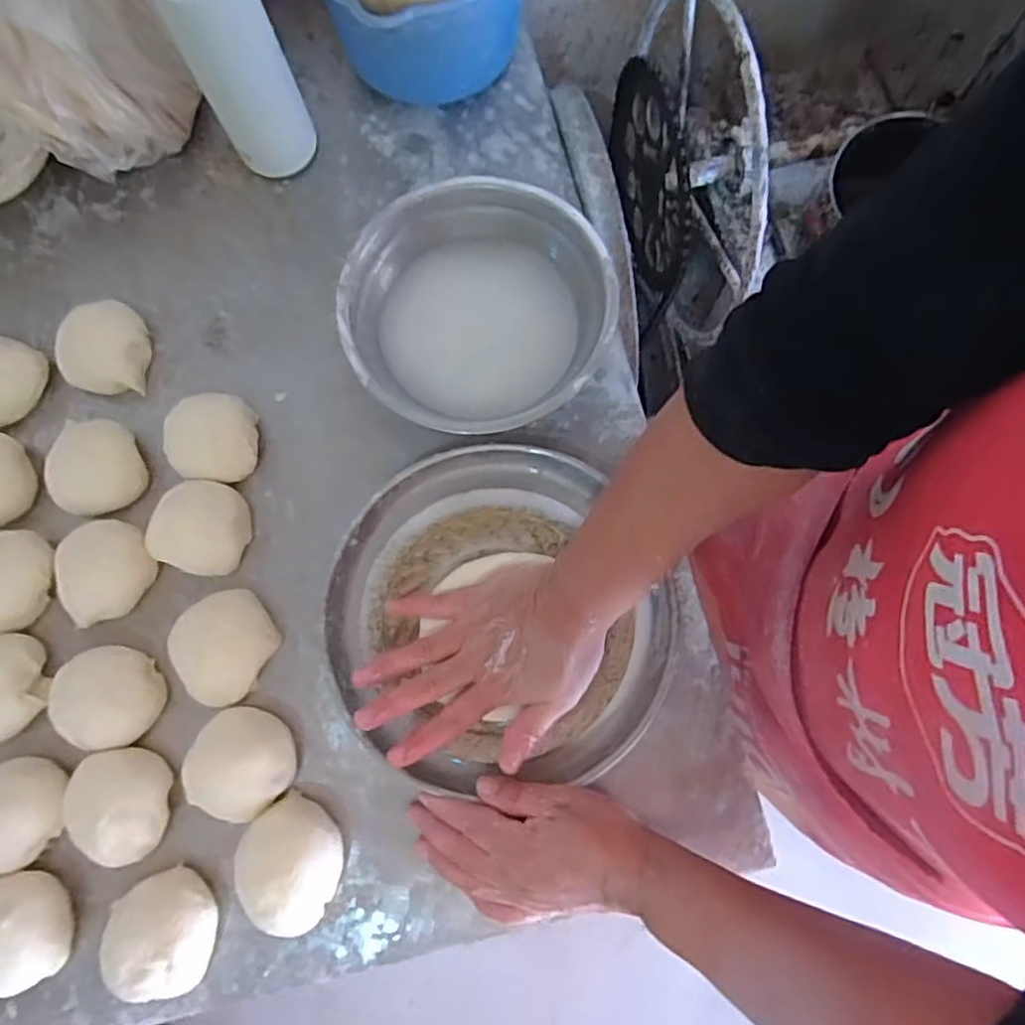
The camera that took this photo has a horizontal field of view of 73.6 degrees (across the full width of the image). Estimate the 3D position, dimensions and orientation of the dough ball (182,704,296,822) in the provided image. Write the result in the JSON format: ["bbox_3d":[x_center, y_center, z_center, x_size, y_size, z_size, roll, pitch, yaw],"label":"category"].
[{"bbox_3d":[-0.181,0.166,0.452,0.065,0.047,0.065,0,77,1],"label":"dough ball"}]

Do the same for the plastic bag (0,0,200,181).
[{"bbox_3d":[-0.332,-0.354,0.506,0.143,0.130,0.141,-33,78,-6],"label":"plastic bag"}]

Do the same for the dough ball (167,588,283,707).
[{"bbox_3d":[-0.196,0.091,0.466,0.066,0.029,0.063,0,77,1],"label":"dough ball"}]

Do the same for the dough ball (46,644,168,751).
[{"bbox_3d":[-0.275,0.126,0.464,0.066,0.034,0.065,0,77,1],"label":"dough ball"}]

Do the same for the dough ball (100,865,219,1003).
[{"bbox_3d":[-0.218,0.263,0.422,0.061,0.034,0.065,0,77,1],"label":"dough ball"}]

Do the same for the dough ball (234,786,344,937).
[{"bbox_3d":[-0.142,0.225,0.436,0.065,0.046,0.072,26,79,7],"label":"dough ball"}]

